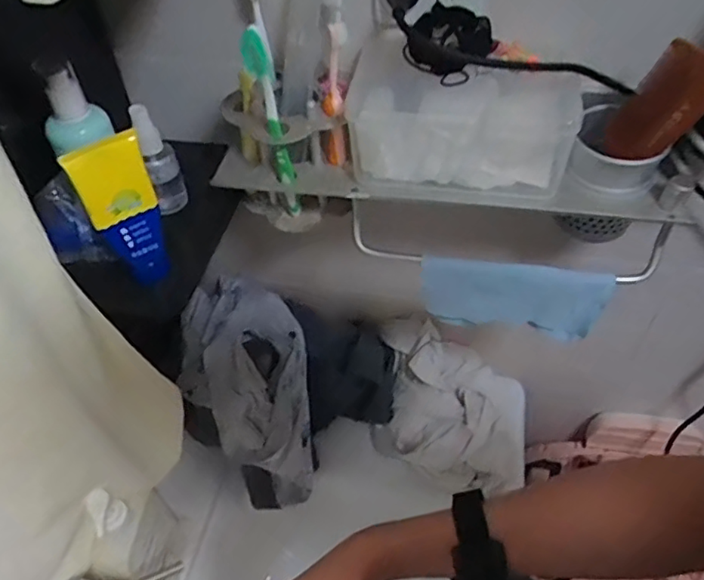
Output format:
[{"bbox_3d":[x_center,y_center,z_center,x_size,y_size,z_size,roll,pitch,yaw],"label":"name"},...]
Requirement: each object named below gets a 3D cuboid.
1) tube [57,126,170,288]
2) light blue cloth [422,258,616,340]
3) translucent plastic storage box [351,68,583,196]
[{"bbox_3d":[-0.171,-0.058,0.448,0.051,0.115,0.029,-22,51,-16],"label":"tube"},{"bbox_3d":[0.142,0.006,0.523,0.154,0.094,0.014,8,49,9],"label":"light blue cloth"},{"bbox_3d":[0.094,-0.136,0.487,0.175,0.075,0.078,14,51,14],"label":"translucent plastic storage box"}]

